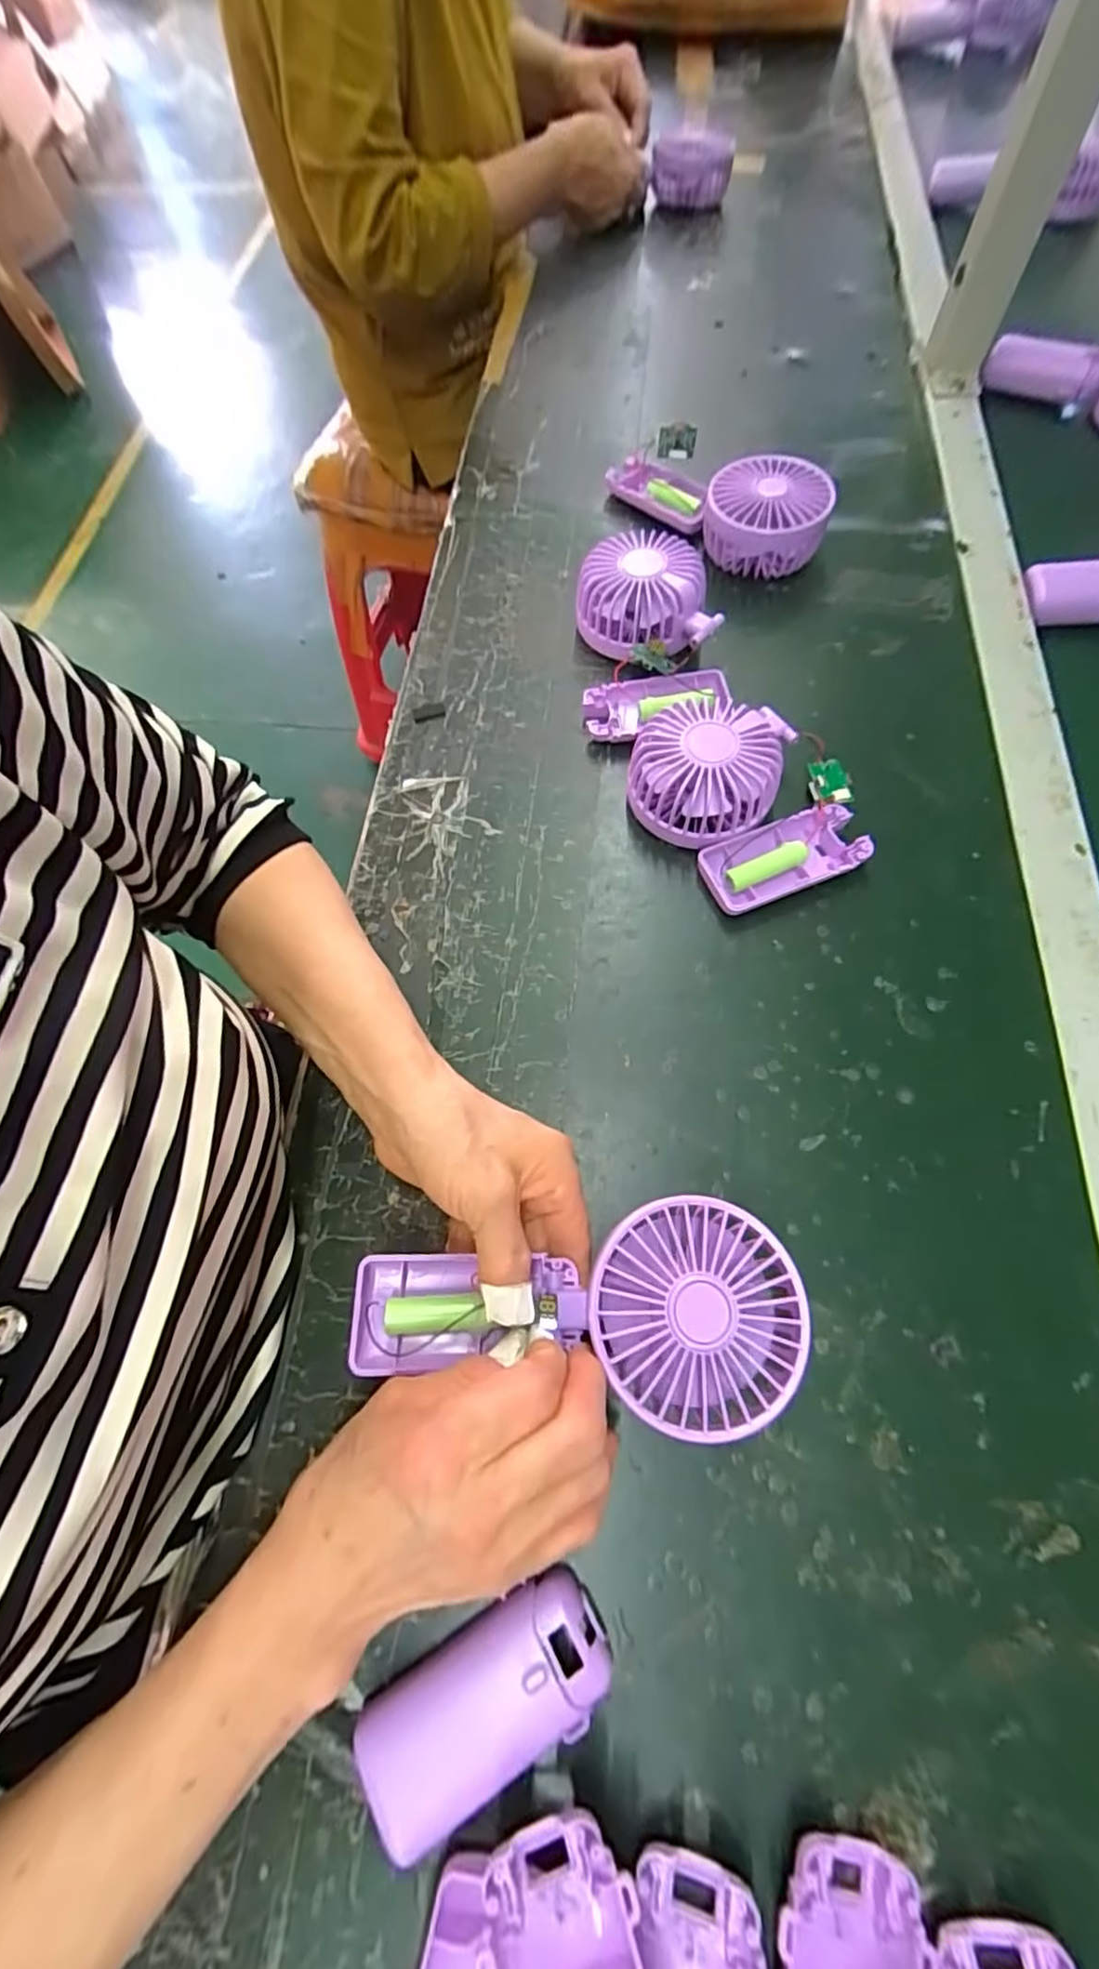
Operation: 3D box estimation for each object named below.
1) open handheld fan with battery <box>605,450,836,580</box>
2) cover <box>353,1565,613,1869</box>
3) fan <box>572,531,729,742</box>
[{"bbox_3d":[0.127,-0.369,0.482,0.080,0.045,0.174,-34,70,-11],"label":"open handheld fan with battery"},{"bbox_3d":[-0.023,0.269,0.240,0.096,0.019,0.044,-29,69,-10],"label":"cover"},{"bbox_3d":[0.067,-0.227,0.424,0.093,0.047,0.149,-3,67,2],"label":"fan"}]

